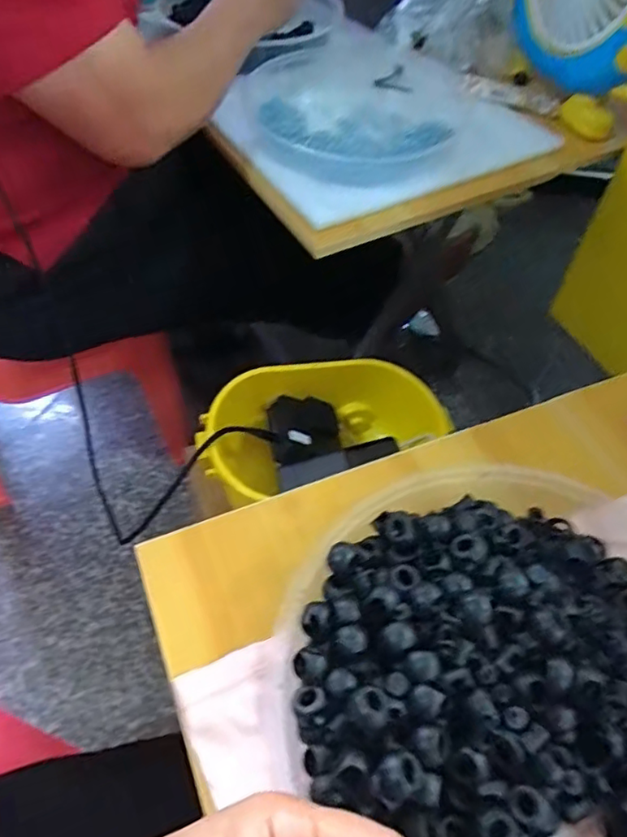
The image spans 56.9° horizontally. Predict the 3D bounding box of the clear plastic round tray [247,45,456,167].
[{"bbox_3d":[0.045,-0.361,0.661,0.230,0.040,0.234,1,53,-2],"label":"clear plastic round tray"}]

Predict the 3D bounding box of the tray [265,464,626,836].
[{"bbox_3d":[0.110,0.124,0.274,0.240,0.038,0.237,37,60,22],"label":"tray"}]

